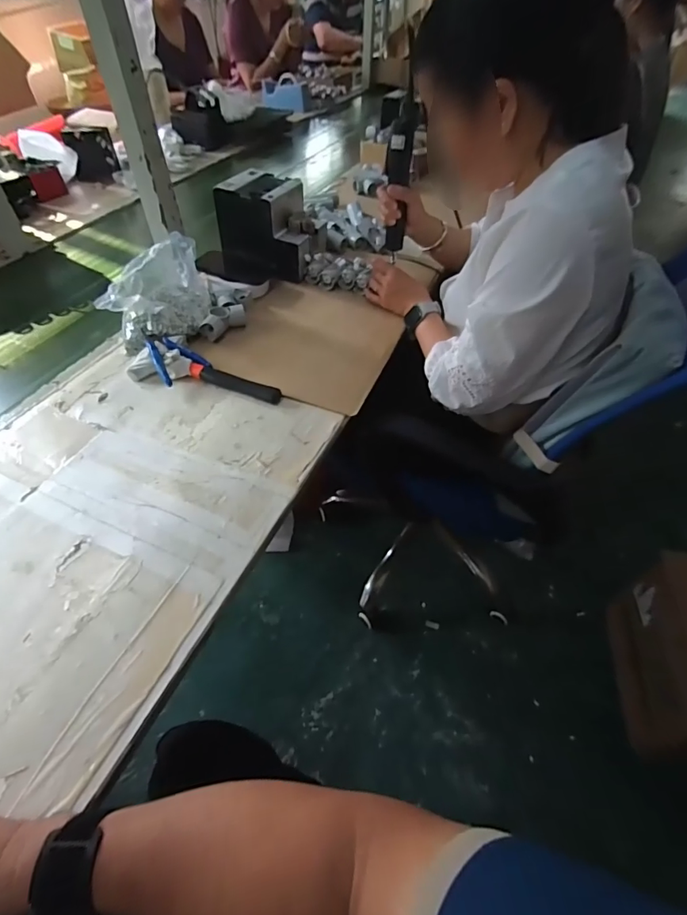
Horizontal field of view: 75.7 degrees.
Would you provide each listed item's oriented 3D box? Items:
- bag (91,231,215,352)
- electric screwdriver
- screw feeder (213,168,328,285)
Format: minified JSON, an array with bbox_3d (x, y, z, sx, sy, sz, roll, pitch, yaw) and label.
[{"bbox_3d":[-0.301,-0.265,0.730,0.142,0.126,0.157,-10,50,-8],"label":"bag"},{"bbox_3d":[0.093,-0.475,0.745,0.041,0.248,0.029,6,49,2],"label":"electric screwdriver"},{"bbox_3d":[-0.139,-0.464,0.885,0.171,0.147,0.145,26,52,19],"label":"screw feeder"}]

